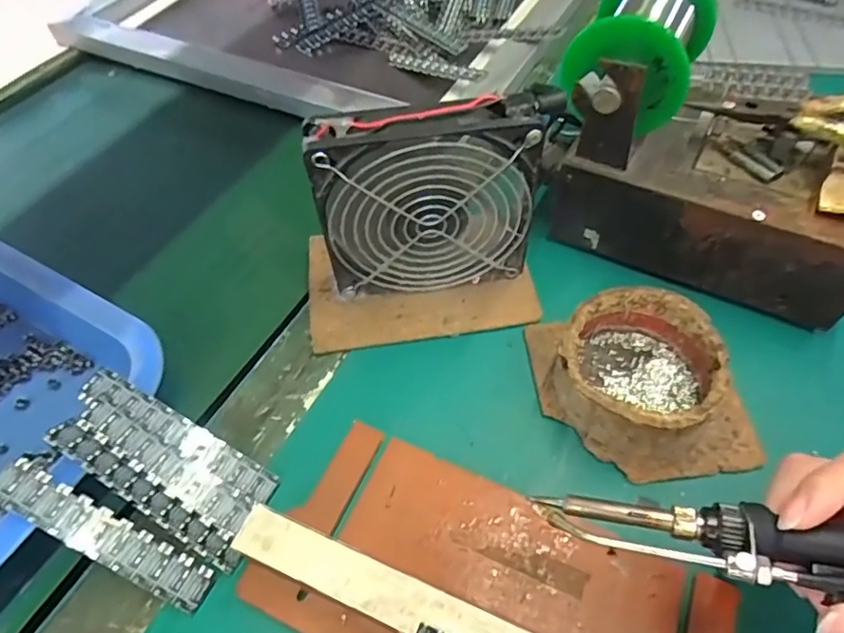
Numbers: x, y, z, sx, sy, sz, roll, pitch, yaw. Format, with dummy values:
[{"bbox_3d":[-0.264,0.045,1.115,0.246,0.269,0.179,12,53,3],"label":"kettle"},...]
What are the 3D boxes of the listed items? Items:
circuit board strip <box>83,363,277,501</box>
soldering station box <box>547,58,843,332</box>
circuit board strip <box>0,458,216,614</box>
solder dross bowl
[{"bbox_3d":[-0.124,0.061,0.287,0.109,0.004,0.018,33,60,-1],"label":"circuit board strip"},{"bbox_3d":[0.175,-0.079,0.327,0.174,0.118,0.059,23,58,18],"label":"soldering station box"},{"bbox_3d":[-0.149,0.102,0.261,0.108,0.004,0.020,32,60,-3],"label":"circuit board strip"},{"bbox_3d":[0.117,0.028,0.304,0.078,0.040,0.080,-1,54,2],"label":"solder dross bowl"}]

